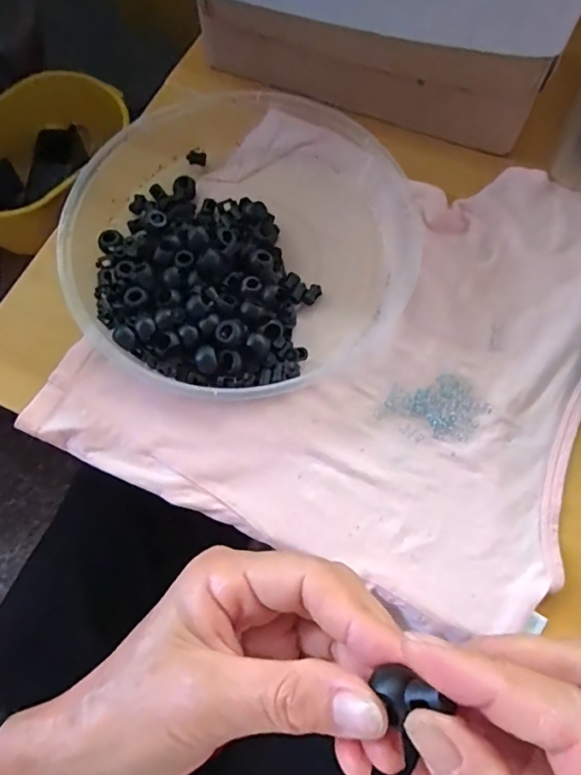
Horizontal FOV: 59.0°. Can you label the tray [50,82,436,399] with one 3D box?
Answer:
[{"bbox_3d":[-0.029,-0.110,0.361,0.225,0.036,0.244,0,70,-1],"label":"tray"}]

